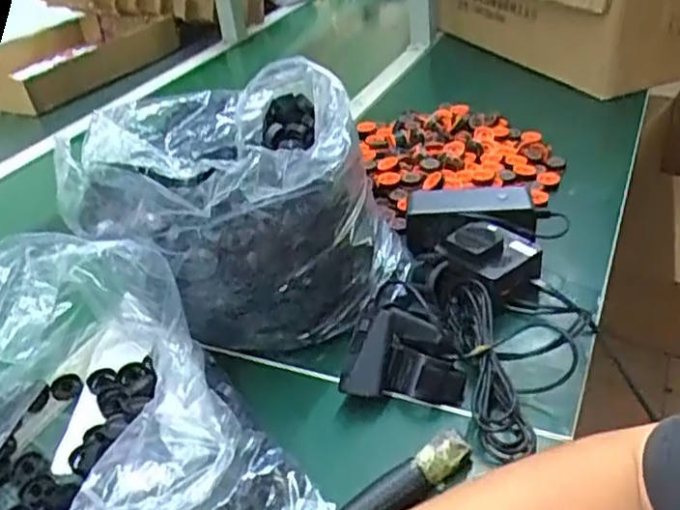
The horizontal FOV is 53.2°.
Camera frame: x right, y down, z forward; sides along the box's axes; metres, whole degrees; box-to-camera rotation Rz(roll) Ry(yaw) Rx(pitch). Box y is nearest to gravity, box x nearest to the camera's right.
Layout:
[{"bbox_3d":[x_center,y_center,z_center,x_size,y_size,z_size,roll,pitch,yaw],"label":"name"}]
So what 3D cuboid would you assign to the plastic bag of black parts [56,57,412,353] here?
[{"bbox_3d":[-0.091,-0.034,0.610,0.257,0.192,0.227,-23,36,-22],"label":"plastic bag of black parts"}]

